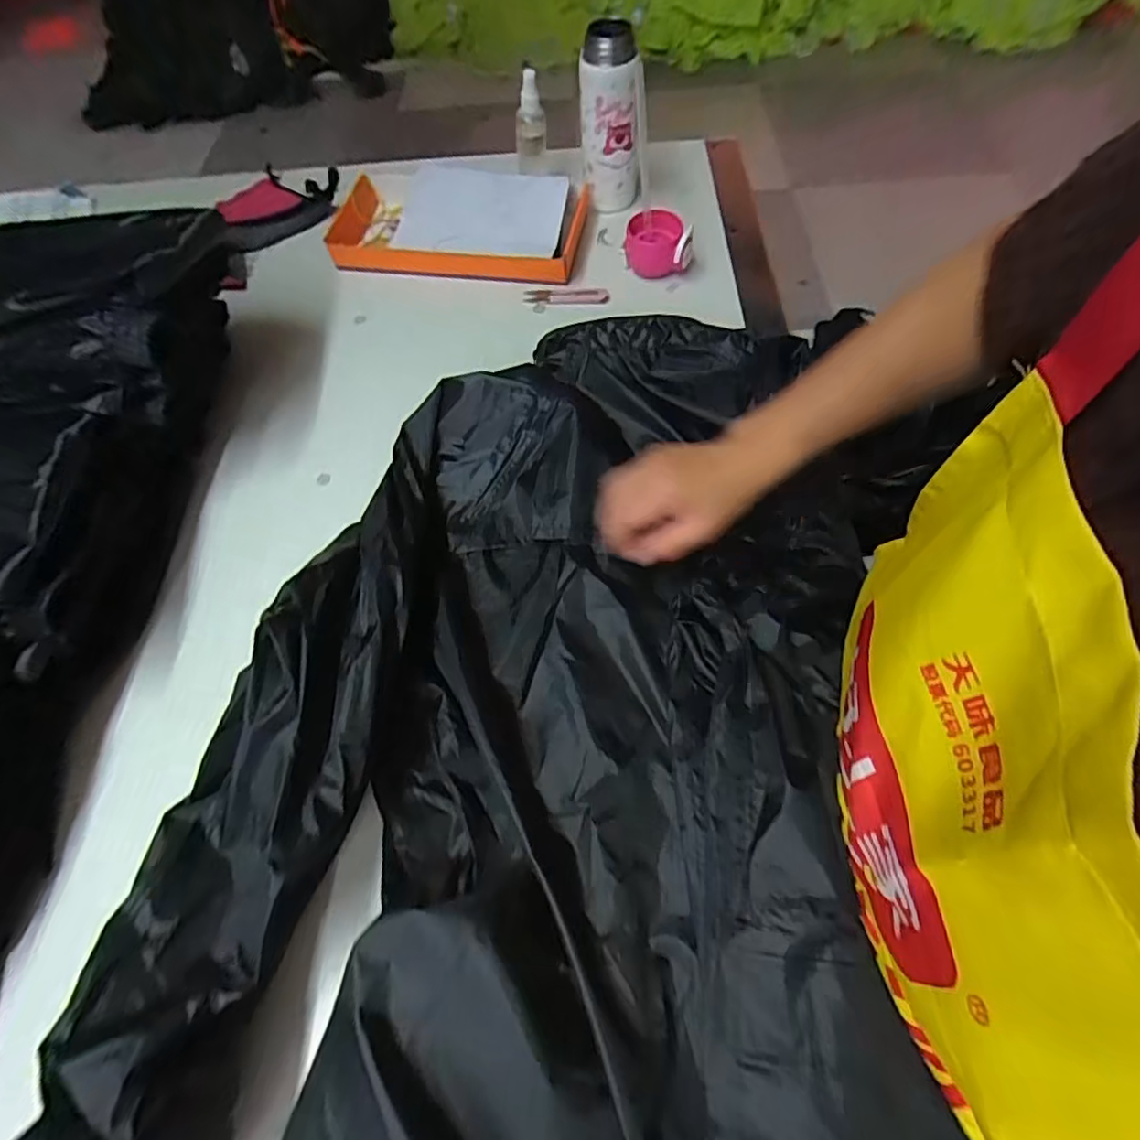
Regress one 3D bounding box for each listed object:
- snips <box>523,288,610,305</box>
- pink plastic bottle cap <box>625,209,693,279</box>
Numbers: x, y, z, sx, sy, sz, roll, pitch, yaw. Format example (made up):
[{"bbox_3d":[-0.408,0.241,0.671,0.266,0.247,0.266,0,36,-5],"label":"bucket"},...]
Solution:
[{"bbox_3d":[-0.005,-0.336,0.726,0.102,0.010,0.023,3,62,5],"label":"snips"},{"bbox_3d":[0.109,-0.397,0.719,0.082,0.051,0.058,20,65,14],"label":"pink plastic bottle cap"}]

